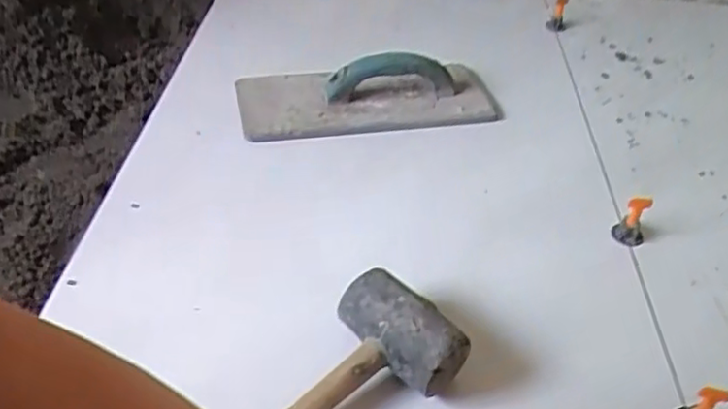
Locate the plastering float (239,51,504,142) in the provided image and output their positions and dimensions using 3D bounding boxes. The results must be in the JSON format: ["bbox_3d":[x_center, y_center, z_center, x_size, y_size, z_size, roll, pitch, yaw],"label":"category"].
[{"bbox_3d":[0.010,-0.152,0.847,0.338,0.073,0.108,-6,43,-11],"label":"plastering float"}]

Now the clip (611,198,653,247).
[{"bbox_3d":[0.296,0.016,0.723,0.031,0.050,0.033,25,46,22],"label":"clip"}]

